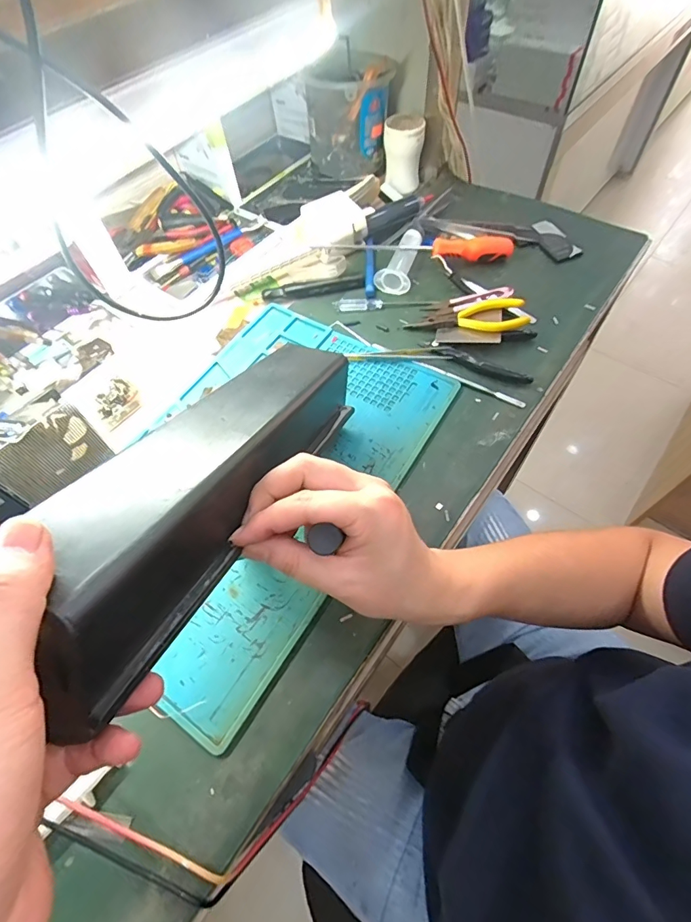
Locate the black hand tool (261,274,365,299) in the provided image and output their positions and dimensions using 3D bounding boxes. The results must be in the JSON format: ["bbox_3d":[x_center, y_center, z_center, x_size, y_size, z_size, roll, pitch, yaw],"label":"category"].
[{"bbox_3d":[-0.038,-0.210,0.535,0.124,0.010,0.017,-10,60,-3],"label":"black hand tool"}]

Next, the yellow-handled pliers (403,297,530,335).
[{"bbox_3d":[0.135,-0.156,0.487,0.125,0.021,0.054,-4,60,0],"label":"yellow-handled pliers"}]

